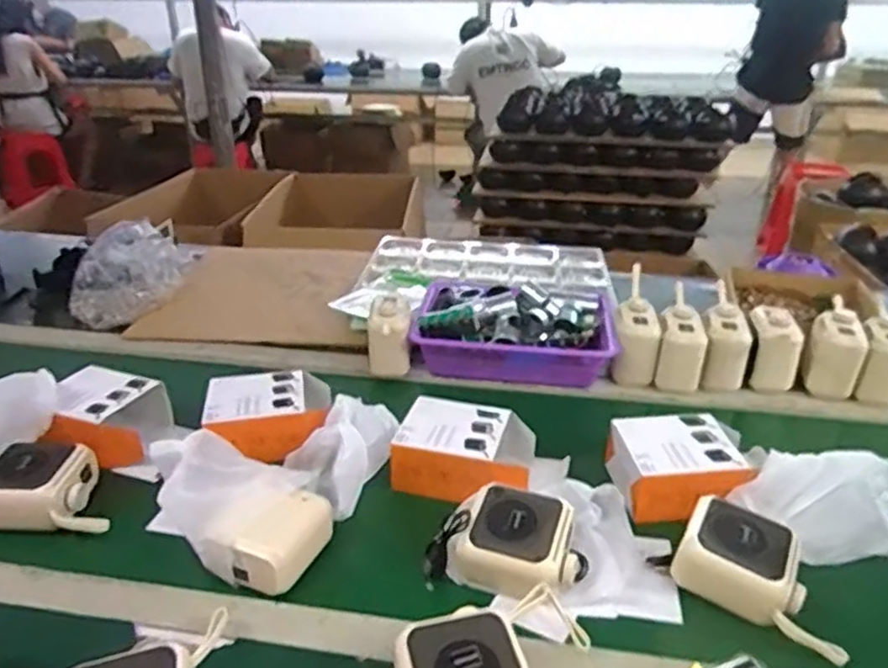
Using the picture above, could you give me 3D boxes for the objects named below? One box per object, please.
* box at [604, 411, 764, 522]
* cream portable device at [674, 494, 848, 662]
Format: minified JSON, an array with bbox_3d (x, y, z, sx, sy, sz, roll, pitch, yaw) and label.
[{"bbox_3d":[0.243,0.139,0.710,0.118,0.058,0.104,-1,28,1],"label":"box"},{"bbox_3d":[0.278,0.205,0.584,0.144,0.048,0.088,19,34,33],"label":"cream portable device"}]

